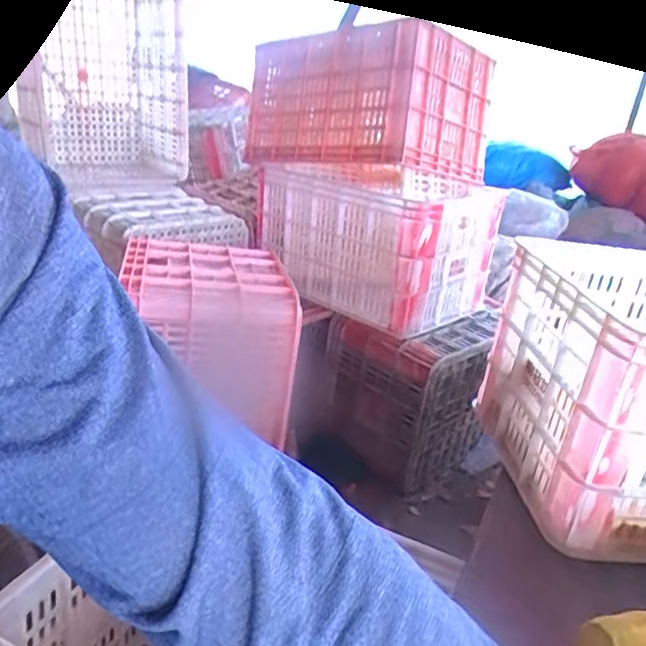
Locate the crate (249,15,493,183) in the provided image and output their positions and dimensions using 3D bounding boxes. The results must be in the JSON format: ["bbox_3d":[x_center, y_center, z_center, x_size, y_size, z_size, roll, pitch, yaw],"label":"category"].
[{"bbox_3d":[0.107,-0.491,1.316,0.483,0.267,0.301,21,24,36],"label":"crate"}]

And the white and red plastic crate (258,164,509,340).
[{"bbox_3d":[0.117,-0.198,1.372,0.486,0.292,0.318,24,27,35],"label":"white and red plastic crate"}]

